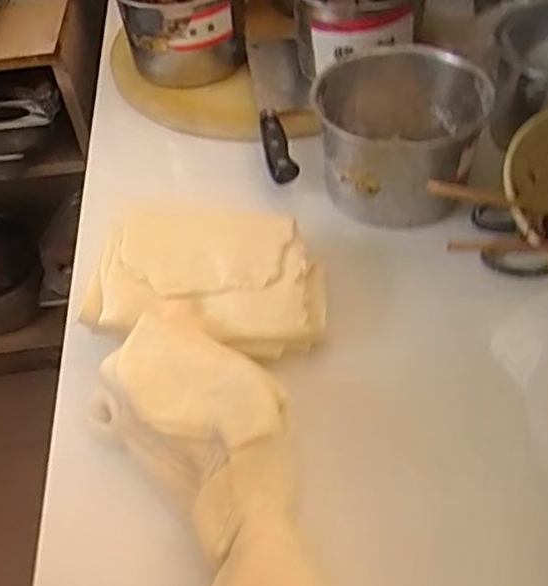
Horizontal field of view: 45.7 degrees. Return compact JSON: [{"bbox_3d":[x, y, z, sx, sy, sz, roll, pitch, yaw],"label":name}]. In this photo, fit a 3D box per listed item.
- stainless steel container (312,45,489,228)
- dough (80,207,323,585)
[{"bbox_3d":[0.120,-0.149,0.624,0.149,0.103,0.155,-4,49,2],"label":"stainless steel container"},{"bbox_3d":[0.018,0.200,0.337,0.162,0.052,0.695,-14,53,-7],"label":"dough"}]

